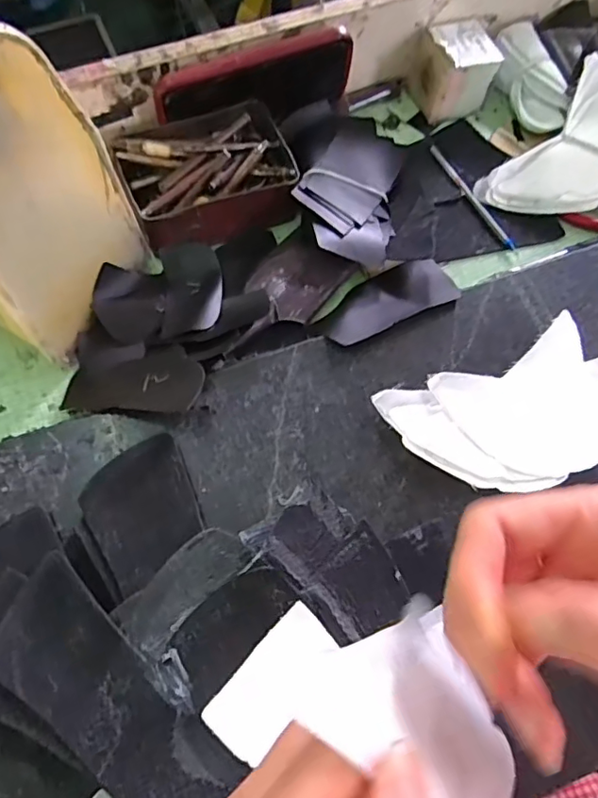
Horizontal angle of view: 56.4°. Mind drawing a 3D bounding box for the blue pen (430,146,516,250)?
[{"bbox_3d":[0.147,-0.173,0.476,0.007,0.005,0.119,-26,71,-12],"label":"blue pen"}]

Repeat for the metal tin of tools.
[{"bbox_3d":[-0.071,-0.176,0.441,0.126,0.043,0.103,-20,70,-10],"label":"metal tin of tools"}]

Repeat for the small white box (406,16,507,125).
[{"bbox_3d":[0.136,-0.291,0.494,0.056,0.053,0.053,-20,70,-10],"label":"small white box"}]

